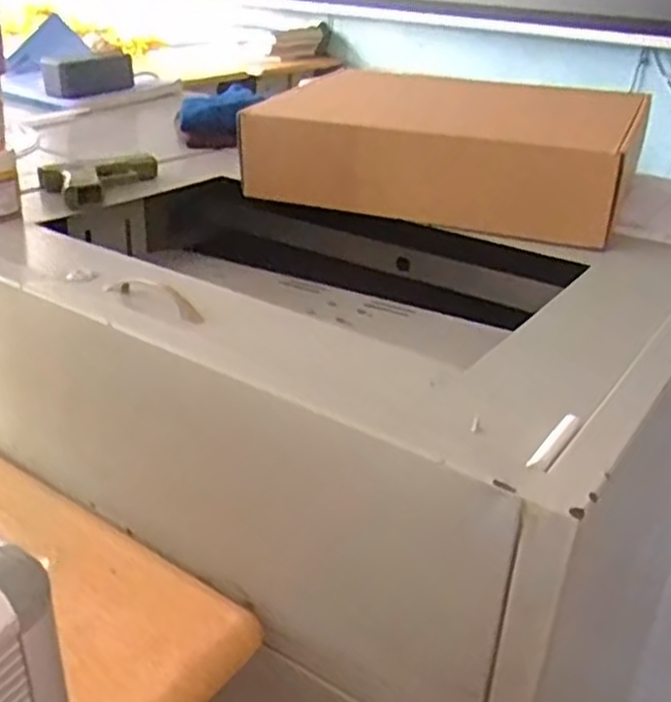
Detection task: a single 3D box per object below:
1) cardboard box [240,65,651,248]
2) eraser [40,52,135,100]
[{"bbox_3d":[0.122,-0.213,0.768,0.349,0.097,0.261,14,30,21],"label":"cardboard box"},{"bbox_3d":[-0.345,-0.388,1.070,0.116,0.052,0.035,-17,34,-32],"label":"eraser"}]

